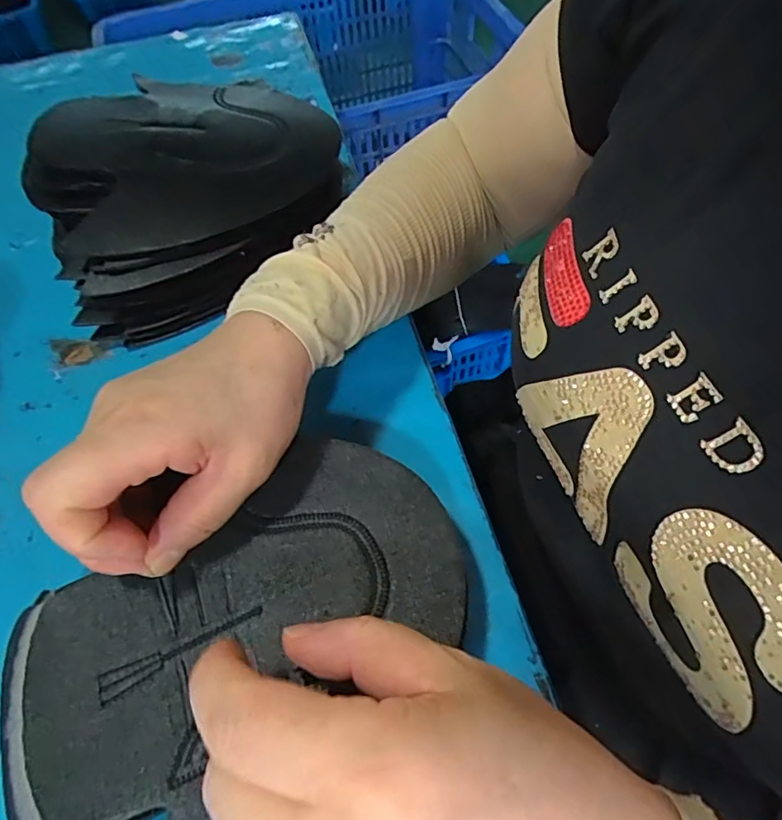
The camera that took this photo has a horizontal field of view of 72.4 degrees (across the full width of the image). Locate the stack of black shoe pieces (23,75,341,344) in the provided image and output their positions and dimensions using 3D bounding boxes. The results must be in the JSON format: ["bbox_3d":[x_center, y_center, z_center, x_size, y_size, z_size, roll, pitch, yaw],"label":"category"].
[{"bbox_3d":[-0.141,-0.159,0.377,0.205,0.088,0.164,-35,62,-18],"label":"stack of black shoe pieces"}]

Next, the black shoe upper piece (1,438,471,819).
[{"bbox_3d":[-0.049,0.098,0.208,0.182,0.008,0.145,-30,61,-16],"label":"black shoe upper piece"}]

